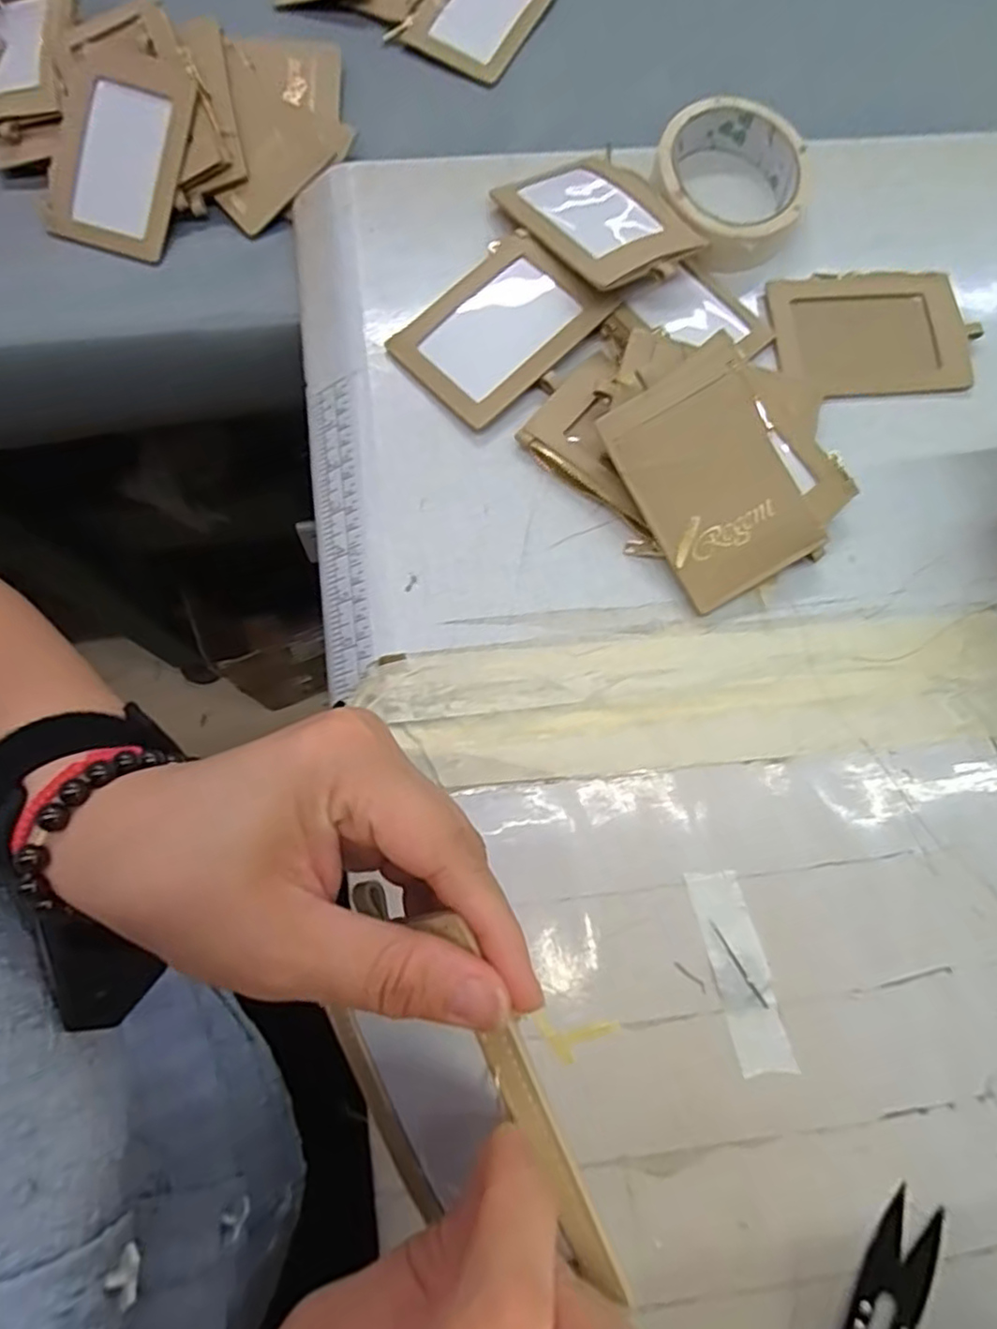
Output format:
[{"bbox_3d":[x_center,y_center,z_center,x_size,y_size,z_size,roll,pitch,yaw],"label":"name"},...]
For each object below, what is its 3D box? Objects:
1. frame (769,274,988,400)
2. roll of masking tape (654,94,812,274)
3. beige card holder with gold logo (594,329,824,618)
[{"bbox_3d":[0.213,-0.189,0.394,0.113,0.012,0.075,-6,75,-4],"label":"frame"},{"bbox_3d":[0.134,-0.281,0.404,0.093,0.029,0.094,1,75,-3],"label":"roll of masking tape"},{"bbox_3d":[0.106,-0.092,0.342,0.075,0.010,0.113,-30,95,3],"label":"beige card holder with gold logo"}]

